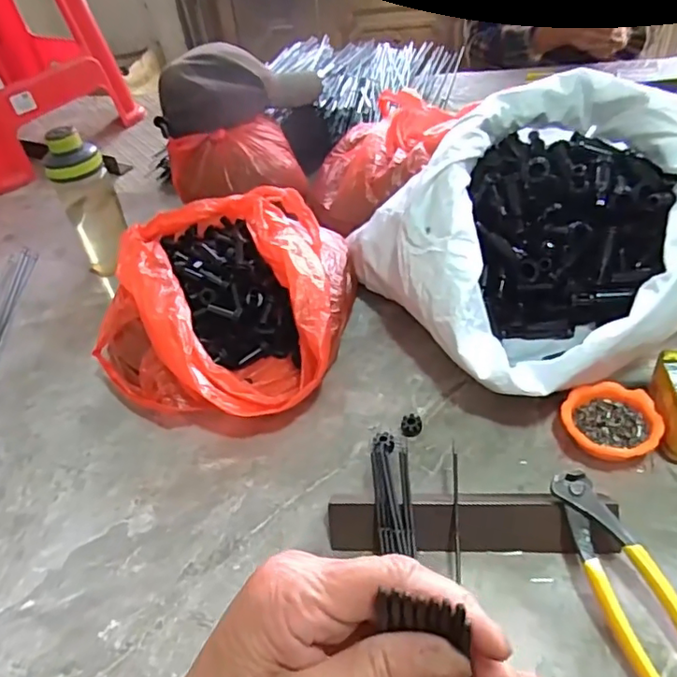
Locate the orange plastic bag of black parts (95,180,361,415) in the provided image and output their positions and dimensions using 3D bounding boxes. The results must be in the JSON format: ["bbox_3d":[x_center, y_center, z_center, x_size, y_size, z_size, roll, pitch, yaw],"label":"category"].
[{"bbox_3d":[-0.123,-0.041,0.644,0.267,0.116,0.289,4,43,15],"label":"orange plastic bag of black parts"}]

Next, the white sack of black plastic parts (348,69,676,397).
[{"bbox_3d":[0.232,-0.112,0.583,0.358,0.179,0.302,-22,42,-15],"label":"white sack of black plastic parts"}]

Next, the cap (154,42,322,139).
[{"bbox_3d":[-0.148,-0.371,0.853,0.248,0.115,0.136,-21,43,-13],"label":"cap"}]

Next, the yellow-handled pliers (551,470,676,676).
[{"bbox_3d":[0.193,0.163,0.378,0.047,0.017,0.162,-14,53,-8],"label":"yellow-handled pliers"}]

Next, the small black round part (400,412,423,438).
[{"bbox_3d":[0.067,0.081,0.522,0.019,0.017,0.017,-3,42,7],"label":"small black round part"}]

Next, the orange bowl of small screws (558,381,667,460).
[{"bbox_3d":[0.231,0.074,0.486,0.074,0.035,0.069,-6,41,5],"label":"orange bowl of small screws"}]

